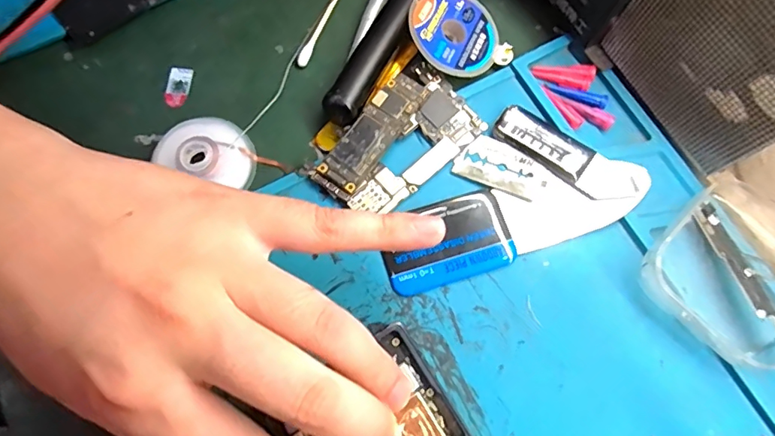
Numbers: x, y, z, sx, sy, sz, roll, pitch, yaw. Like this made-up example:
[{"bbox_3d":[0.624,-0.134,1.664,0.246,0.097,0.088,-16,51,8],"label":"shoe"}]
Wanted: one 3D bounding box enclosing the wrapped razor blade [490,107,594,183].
[{"bbox_3d":[0.070,-0.034,0.228,0.044,0.005,0.019,33,75,8],"label":"wrapped razor blade"}]

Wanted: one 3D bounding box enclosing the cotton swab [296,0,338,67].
[{"bbox_3d":[-0.028,-0.104,0.250,0.005,0.004,0.071,22,74,5],"label":"cotton swab"}]

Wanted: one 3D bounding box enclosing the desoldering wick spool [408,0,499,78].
[{"bbox_3d":[0.031,-0.088,0.238,0.044,0.004,0.044,5,75,-19],"label":"desoldering wick spool"}]

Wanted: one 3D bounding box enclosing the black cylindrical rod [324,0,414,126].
[{"bbox_3d":[0.006,-0.095,0.237,0.017,0.010,0.118,28,75,7],"label":"black cylindrical rod"}]

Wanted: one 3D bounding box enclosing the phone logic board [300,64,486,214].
[{"bbox_3d":[0.004,-0.034,0.225,0.074,0.008,0.042,-41,78,-12],"label":"phone logic board"}]

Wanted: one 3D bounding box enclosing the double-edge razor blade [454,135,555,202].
[{"bbox_3d":[0.052,-0.022,0.227,0.039,0.004,0.022,26,74,7],"label":"double-edge razor blade"}]

